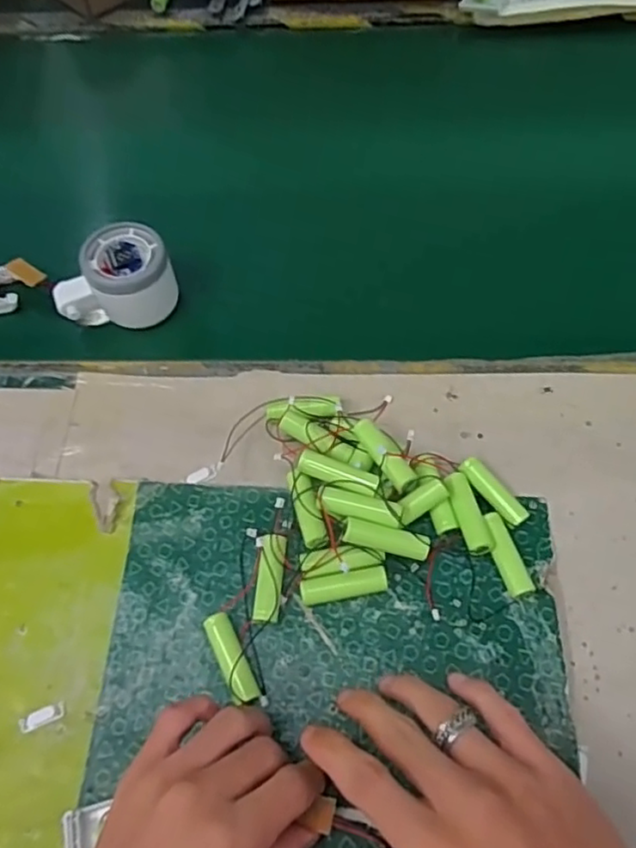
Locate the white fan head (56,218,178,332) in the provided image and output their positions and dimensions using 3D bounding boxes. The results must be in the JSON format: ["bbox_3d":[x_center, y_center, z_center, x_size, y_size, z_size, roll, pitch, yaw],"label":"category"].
[{"bbox_3d":[-0.146,-0.100,0.462,0.054,0.054,0.076,38,70,20],"label":"white fan head"}]

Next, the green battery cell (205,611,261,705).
[{"bbox_3d":[-0.047,0.126,0.345,0.015,0.017,0.050,-24,63,-10],"label":"green battery cell"}]

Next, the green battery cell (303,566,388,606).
[{"bbox_3d":[0.015,0.093,0.364,0.049,0.015,0.012,-10,62,-3],"label":"green battery cell"}]

